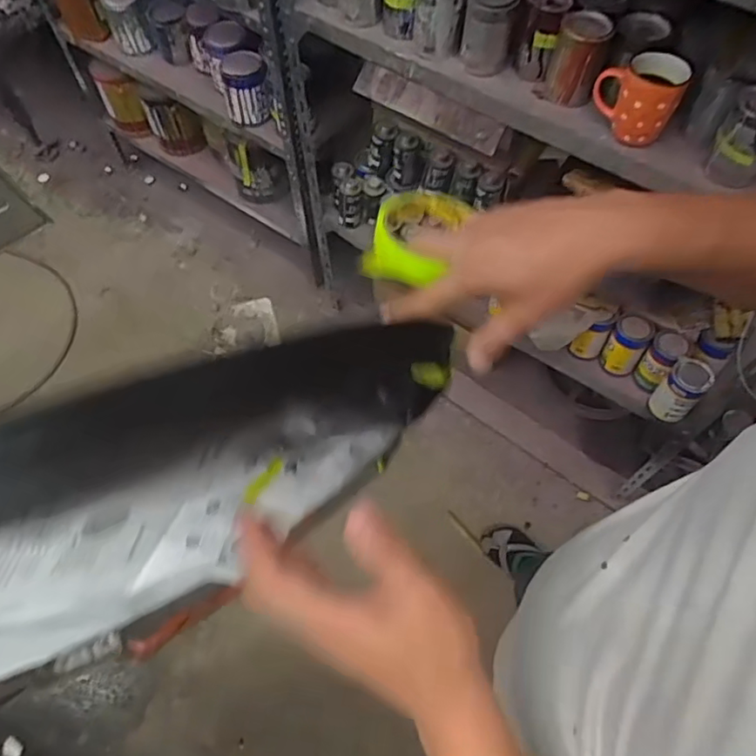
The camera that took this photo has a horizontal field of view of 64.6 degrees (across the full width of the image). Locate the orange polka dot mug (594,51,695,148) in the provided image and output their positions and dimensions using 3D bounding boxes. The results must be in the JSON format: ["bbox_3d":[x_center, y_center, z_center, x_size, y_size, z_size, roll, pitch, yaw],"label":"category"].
[{"bbox_3d":[0.363,-0.399,0.836,0.110,0.092,0.101,20,66,10],"label":"orange polka dot mug"}]

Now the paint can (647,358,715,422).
[{"bbox_3d":[0.582,0.023,1.155,0.069,0.127,0.082,39,71,18],"label":"paint can"}]

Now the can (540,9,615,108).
[{"bbox_3d":[0.296,-0.475,0.884,0.073,0.108,0.077,18,66,10],"label":"can"}]

